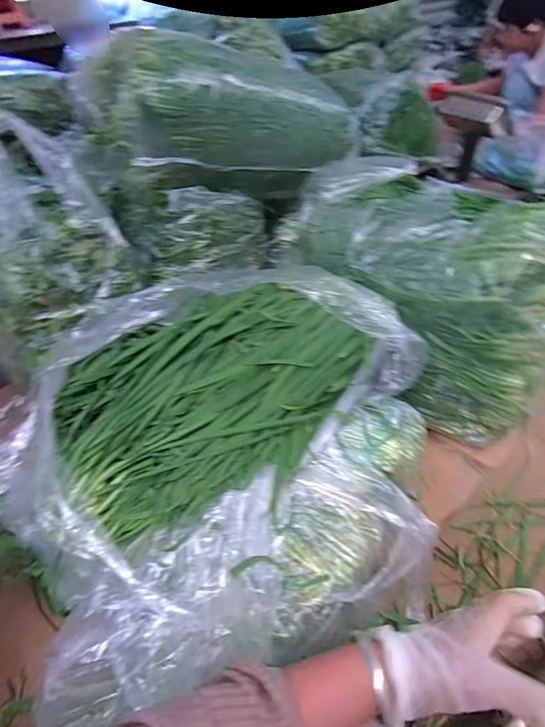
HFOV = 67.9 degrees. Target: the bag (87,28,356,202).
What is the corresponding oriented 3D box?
[{"bbox_3d":[-0.089,-0.509,0.870,0.540,0.266,0.218,-8,41,-23],"label":"bag"}]

